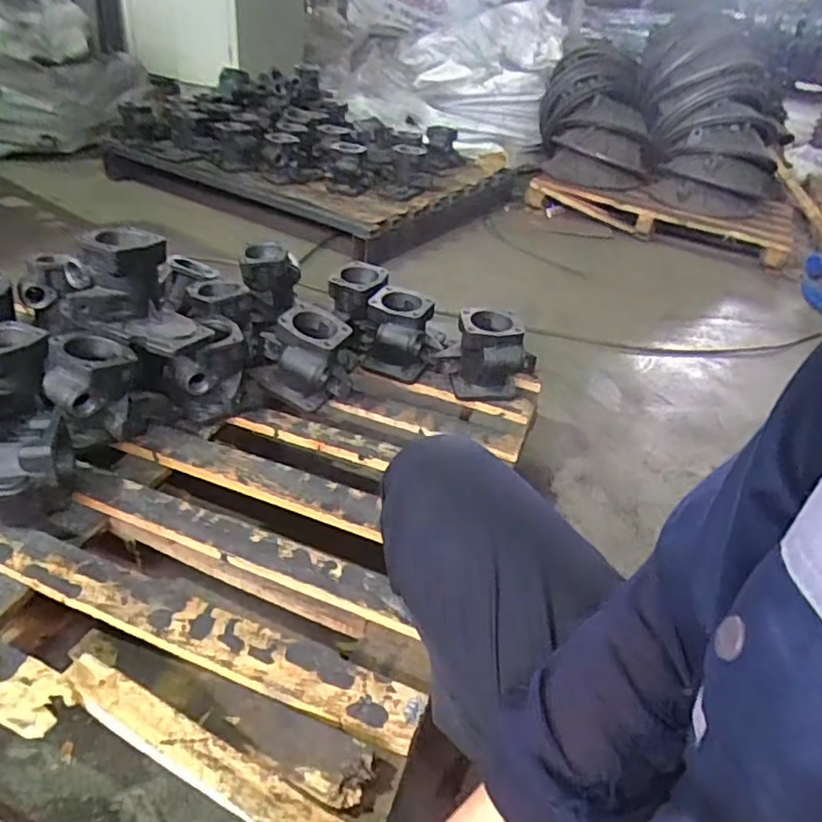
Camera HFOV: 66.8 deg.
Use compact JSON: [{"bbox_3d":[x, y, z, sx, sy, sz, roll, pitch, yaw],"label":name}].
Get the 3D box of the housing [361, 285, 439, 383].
[{"bbox_3d":[-0.020,-0.132,1.120,0.132,0.136,0.100,7,35,1],"label":"housing"}]

